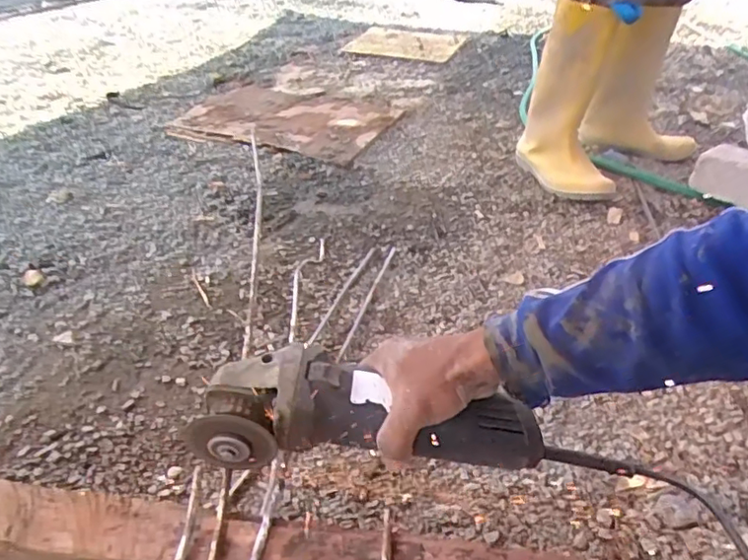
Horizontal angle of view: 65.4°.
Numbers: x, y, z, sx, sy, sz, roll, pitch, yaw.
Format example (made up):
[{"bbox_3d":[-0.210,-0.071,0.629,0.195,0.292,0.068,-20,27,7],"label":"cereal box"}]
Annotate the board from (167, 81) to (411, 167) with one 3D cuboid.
[{"bbox_3d":[-0.194,-0.404,1.423,0.443,0.026,0.499,11,35,9],"label":"board"}]

